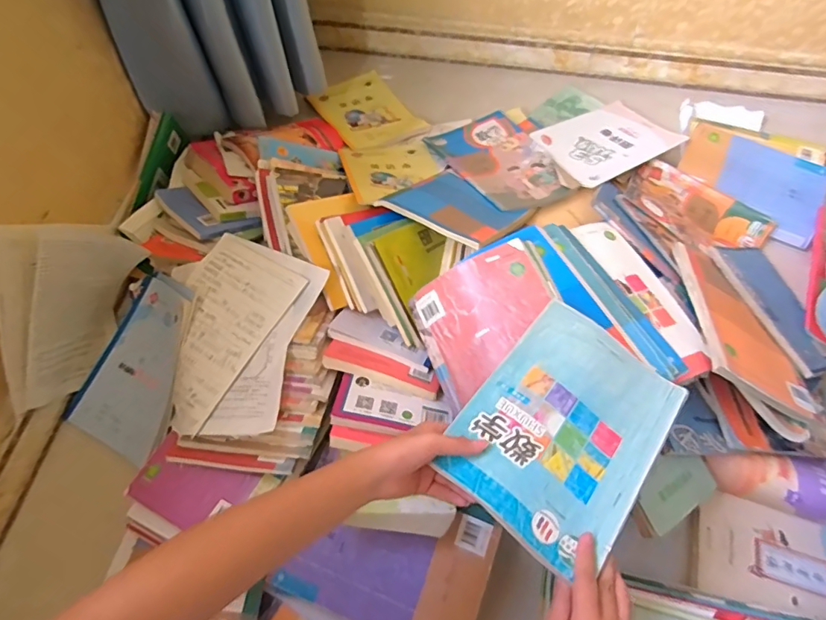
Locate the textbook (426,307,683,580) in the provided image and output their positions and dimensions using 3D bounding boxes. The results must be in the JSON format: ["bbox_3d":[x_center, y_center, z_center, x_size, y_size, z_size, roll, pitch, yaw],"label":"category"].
[{"bbox_3d":[0.161,0.116,0.505,0.179,0.014,0.256,39,59,11],"label":"textbook"}]

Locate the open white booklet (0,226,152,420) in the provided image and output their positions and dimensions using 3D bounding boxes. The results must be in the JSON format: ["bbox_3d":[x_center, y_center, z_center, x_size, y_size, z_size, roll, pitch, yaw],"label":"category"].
[{"bbox_3d":[-0.499,0.003,0.717,0.023,0.197,0.253,15,105,15],"label":"open white booklet"}]

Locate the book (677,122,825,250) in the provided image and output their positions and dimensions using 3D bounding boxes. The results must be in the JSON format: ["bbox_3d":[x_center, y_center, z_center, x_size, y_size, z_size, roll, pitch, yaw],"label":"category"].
[{"bbox_3d":[0.645,-0.250,0.930,0.254,0.022,0.190,28,67,14],"label":"book"}]

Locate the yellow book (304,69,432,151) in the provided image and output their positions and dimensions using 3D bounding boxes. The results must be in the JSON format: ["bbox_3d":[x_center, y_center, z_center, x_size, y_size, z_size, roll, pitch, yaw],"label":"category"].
[{"bbox_3d":[-0.102,-0.423,1.040,0.170,0.013,0.248,-27,58,-17],"label":"yellow book"}]

